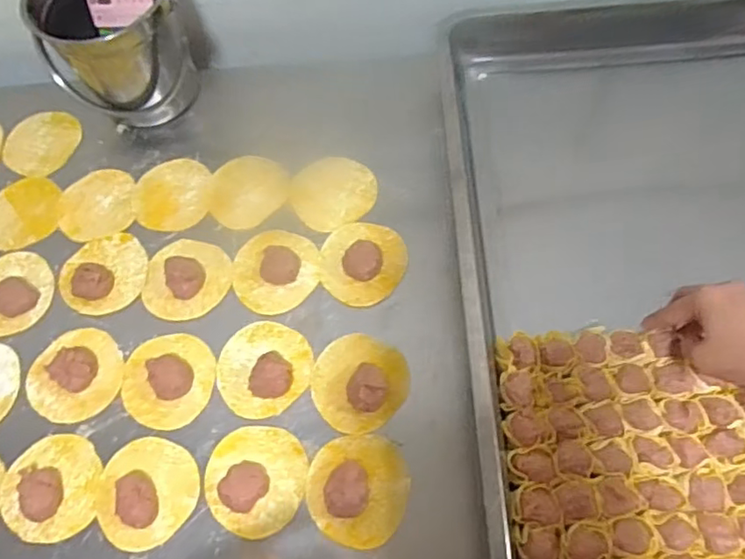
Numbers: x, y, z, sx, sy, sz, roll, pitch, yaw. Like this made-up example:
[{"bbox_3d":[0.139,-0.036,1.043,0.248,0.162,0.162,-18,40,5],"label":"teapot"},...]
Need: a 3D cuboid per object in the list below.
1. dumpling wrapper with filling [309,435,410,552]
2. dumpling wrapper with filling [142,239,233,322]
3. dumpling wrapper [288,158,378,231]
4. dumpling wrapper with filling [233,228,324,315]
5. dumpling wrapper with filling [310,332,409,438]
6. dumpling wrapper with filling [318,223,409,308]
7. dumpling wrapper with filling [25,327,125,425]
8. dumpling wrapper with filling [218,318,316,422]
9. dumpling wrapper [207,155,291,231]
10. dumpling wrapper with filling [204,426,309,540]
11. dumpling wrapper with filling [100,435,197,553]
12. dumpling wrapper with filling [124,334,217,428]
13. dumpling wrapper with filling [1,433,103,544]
[{"bbox_3d":[-0.011,0.162,0.475,0.077,0.019,0.081,-2,64,4],"label":"dumpling wrapper with filling"},{"bbox_3d":[-0.171,-0.003,0.562,0.079,0.016,0.079,-2,64,4],"label":"dumpling wrapper with filling"},{"bbox_3d":[-0.039,-0.087,0.602,0.079,0.005,0.079,-3,64,6],"label":"dumpling wrapper"},{"bbox_3d":[-0.091,-0.011,0.564,0.079,0.010,0.082,-2,64,4],"label":"dumpling wrapper with filling"},{"bbox_3d":[-0.011,0.084,0.511,0.079,0.022,0.081,-2,64,4],"label":"dumpling wrapper with filling"},{"bbox_3d":[-0.009,-0.018,0.560,0.078,0.020,0.081,-2,64,4],"label":"dumpling wrapper with filling"},{"bbox_3d":[-0.259,0.081,0.530,0.079,0.016,0.085,-2,64,4],"label":"dumpling wrapper with filling"},{"bbox_3d":[-0.093,0.074,0.523,0.079,0.015,0.081,-2,64,4],"label":"dumpling wrapper with filling"},{"bbox_3d":[-0.124,-0.090,0.618,0.077,0.007,0.092,5,61,3],"label":"dumpling wrapper"},{"bbox_3d":[-0.093,0.157,0.483,0.078,0.016,0.082,-2,64,4],"label":"dumpling wrapper with filling"},{"bbox_3d":[-0.181,0.164,0.482,0.078,0.021,0.084,-2,64,4],"label":"dumpling wrapper with filling"},{"bbox_3d":[-0.175,0.083,0.522,0.078,0.018,0.082,-2,64,4],"label":"dumpling wrapper with filling"},{"bbox_3d":[-0.259,0.165,0.491,0.077,0.014,0.081,-2,64,4],"label":"dumpling wrapper with filling"}]

